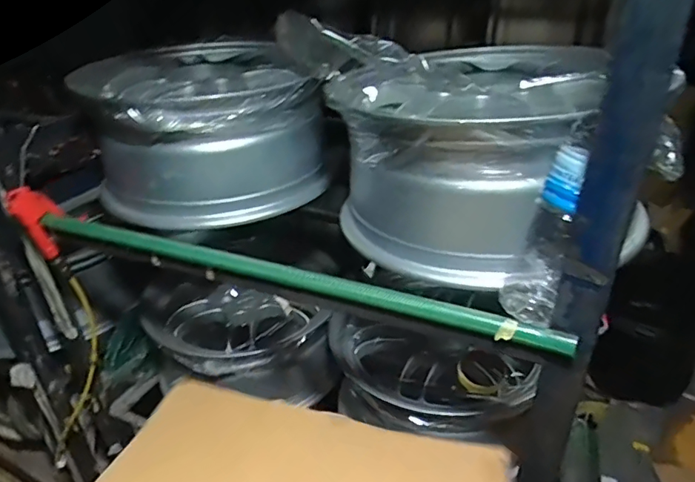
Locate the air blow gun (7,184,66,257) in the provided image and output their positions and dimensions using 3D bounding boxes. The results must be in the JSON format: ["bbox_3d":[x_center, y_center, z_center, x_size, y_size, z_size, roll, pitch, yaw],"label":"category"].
[{"bbox_3d":[-0.514,-0.032,0.837,0.068,0.130,0.028,-19,34,-26],"label":"air blow gun"}]

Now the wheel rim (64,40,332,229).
[{"bbox_3d":[-0.270,-0.216,0.954,0.398,0.220,0.421,-14,32,-20],"label":"wheel rim"}]

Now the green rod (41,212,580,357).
[{"bbox_3d":[-0.134,0.035,0.689,0.817,0.026,0.028,12,33,23],"label":"green rod"}]

